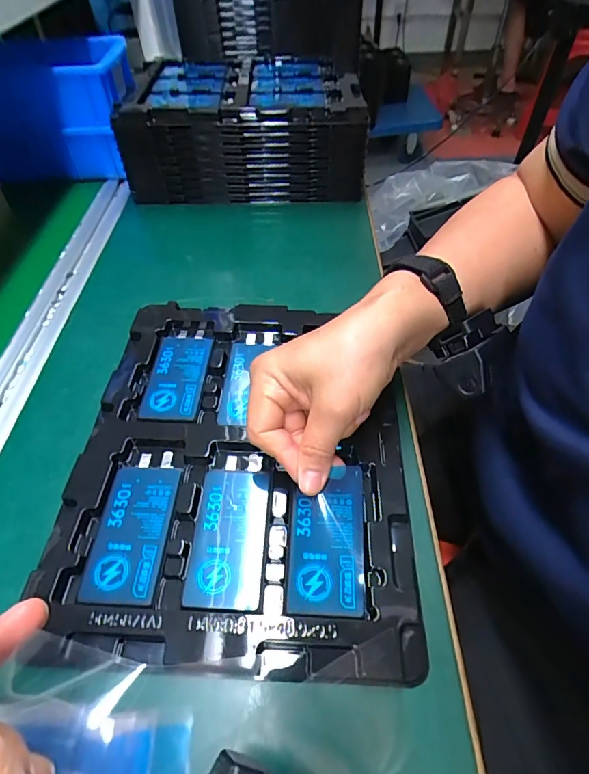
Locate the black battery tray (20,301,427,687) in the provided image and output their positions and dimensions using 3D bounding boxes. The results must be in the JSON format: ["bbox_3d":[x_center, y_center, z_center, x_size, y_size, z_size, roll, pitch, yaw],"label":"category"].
[{"bbox_3d":[-0.039,0.039,0.303,0.216,0.015,0.272,1,51,0],"label":"black battery tray"}]

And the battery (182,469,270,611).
[{"bbox_3d":[-0.040,0.088,0.262,0.044,0.004,0.084,2,51,0],"label":"battery"}]

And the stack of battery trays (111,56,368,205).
[{"bbox_3d":[-0.061,-0.326,0.544,0.265,0.101,0.189,-2,51,-3],"label":"stack of battery trays"}]

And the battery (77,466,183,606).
[{"bbox_3d":[-0.099,0.086,0.264,0.046,0.004,0.084,2,51,0],"label":"battery"}]

